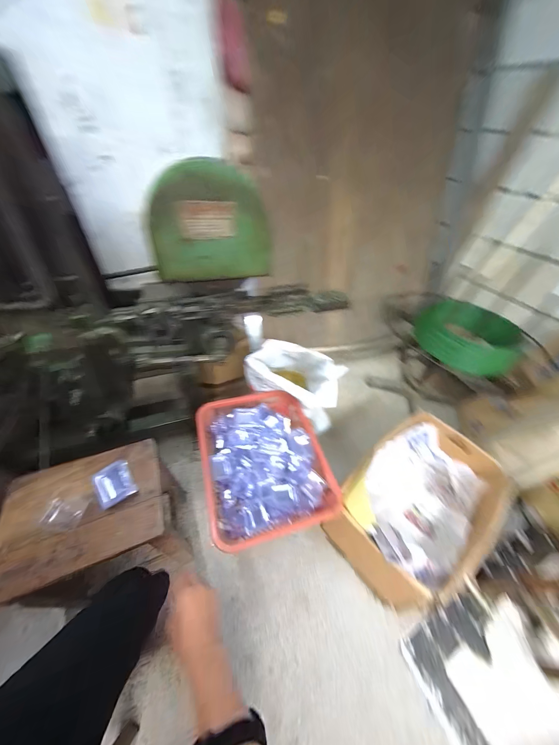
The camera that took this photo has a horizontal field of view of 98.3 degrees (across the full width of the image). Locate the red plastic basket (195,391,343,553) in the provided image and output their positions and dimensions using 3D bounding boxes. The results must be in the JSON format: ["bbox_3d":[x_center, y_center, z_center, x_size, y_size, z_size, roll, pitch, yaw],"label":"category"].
[{"bbox_3d":[-0.045,0.300,0.842,0.420,0.141,0.478,-6,45,-14],"label":"red plastic basket"}]

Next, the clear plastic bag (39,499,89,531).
[{"bbox_3d":[-0.485,0.318,0.542,0.083,0.008,0.056,5,43,-3],"label":"clear plastic bag"}]

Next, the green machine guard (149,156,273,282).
[{"bbox_3d":[-0.166,-0.370,0.622,0.309,0.260,0.051,-6,45,-14],"label":"green machine guard"}]

